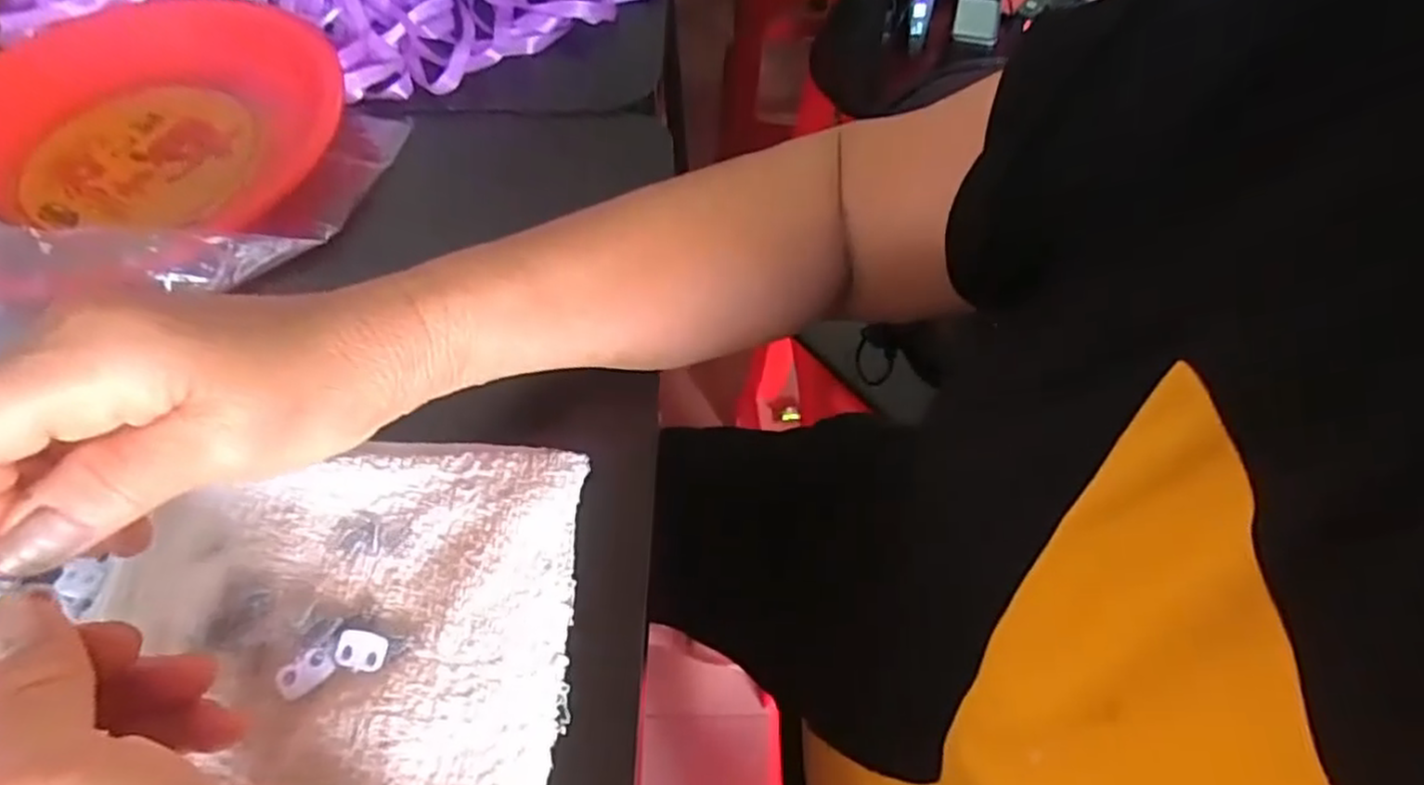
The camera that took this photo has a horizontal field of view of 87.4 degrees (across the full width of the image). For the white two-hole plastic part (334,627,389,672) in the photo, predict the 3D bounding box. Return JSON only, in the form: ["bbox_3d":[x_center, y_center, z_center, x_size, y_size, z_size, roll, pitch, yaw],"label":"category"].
[{"bbox_3d":[-0.123,0.090,0.262,0.019,0.004,0.013,9,58,6],"label":"white two-hole plastic part"}]

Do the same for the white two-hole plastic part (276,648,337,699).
[{"bbox_3d":[-0.142,0.098,0.260,0.020,0.004,0.012,-31,63,-17],"label":"white two-hole plastic part"}]

